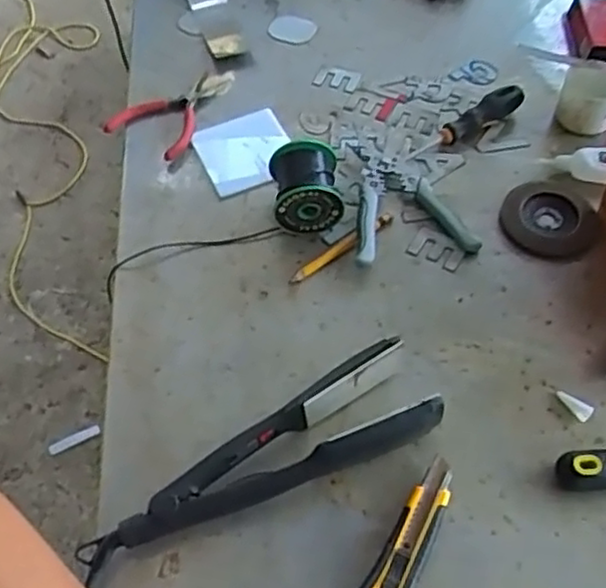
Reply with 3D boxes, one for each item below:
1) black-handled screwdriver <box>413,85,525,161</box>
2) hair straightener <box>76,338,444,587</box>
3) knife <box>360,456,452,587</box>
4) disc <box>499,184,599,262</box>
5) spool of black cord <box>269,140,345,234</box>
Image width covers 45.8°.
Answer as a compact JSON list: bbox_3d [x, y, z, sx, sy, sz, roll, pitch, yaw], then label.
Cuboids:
[{"bbox_3d":[0.190,-0.194,0.816,0.158,0.025,0.029,-34,61,-20],"label":"black-handled screwdriver"},{"bbox_3d":[-0.028,0.135,0.582,0.283,0.057,0.077,-24,58,-14],"label":"hair straightener"},{"bbox_3d":[0.077,0.201,0.557,0.040,0.019,0.158,26,60,18],"label":"knife"},{"bbox_3d":[0.259,-0.079,0.747,0.084,0.011,0.097,-39,63,-22],"label":"disc"},{"bbox_3d":[0.003,-0.110,0.744,0.068,0.065,0.079,-6,56,-3],"label":"spool of black cord"}]

